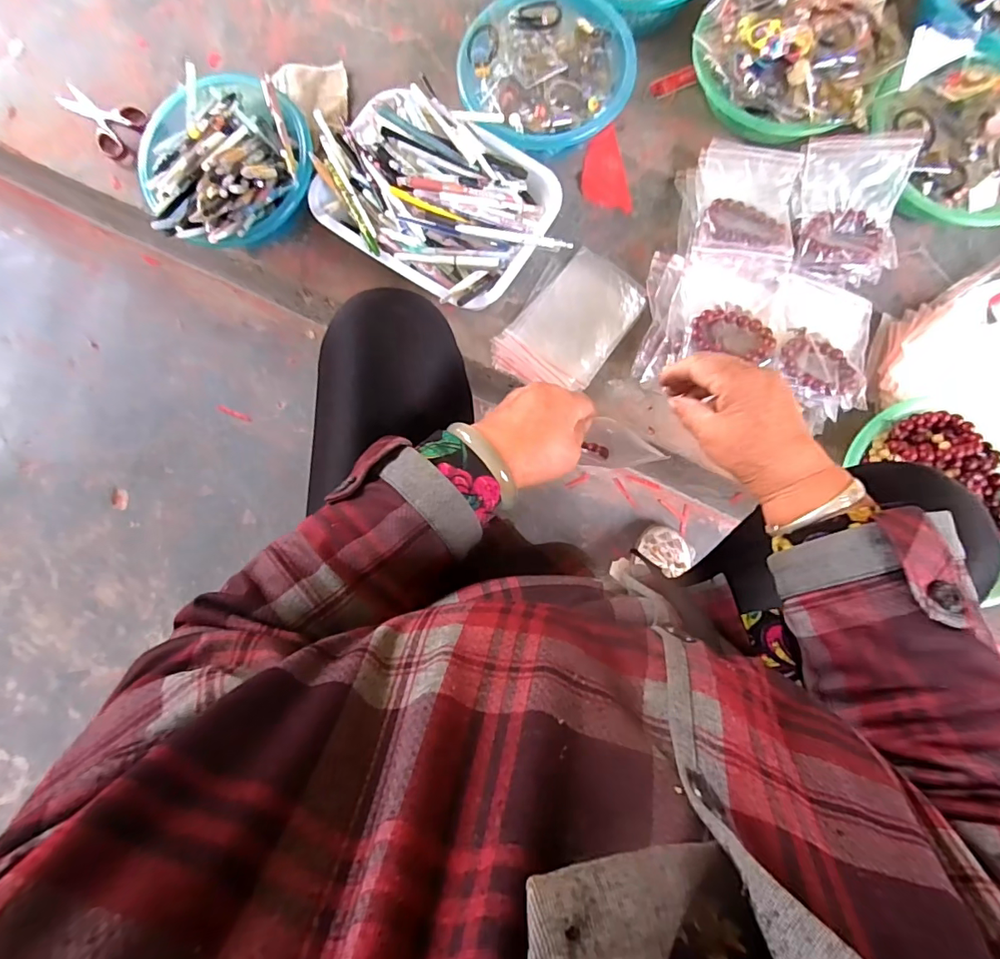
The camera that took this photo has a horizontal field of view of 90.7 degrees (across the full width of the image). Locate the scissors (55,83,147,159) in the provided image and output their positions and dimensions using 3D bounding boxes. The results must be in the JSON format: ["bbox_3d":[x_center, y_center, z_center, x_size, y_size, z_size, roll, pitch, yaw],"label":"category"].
[{"bbox_3d":[-0.602,-0.531,0.732,0.139,0.011,0.089,21,85,4],"label":"scissors"}]

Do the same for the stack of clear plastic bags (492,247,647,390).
[{"bbox_3d":[0.093,-0.204,0.656,0.129,0.021,0.197,41,87,5],"label":"stack of clear plastic bags"}]

